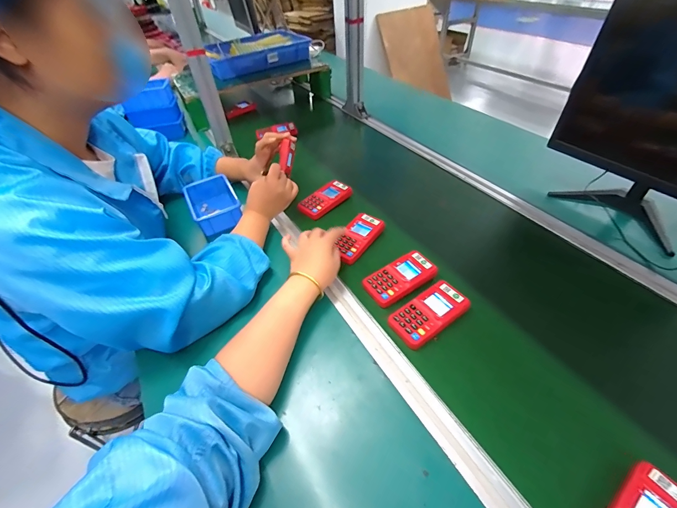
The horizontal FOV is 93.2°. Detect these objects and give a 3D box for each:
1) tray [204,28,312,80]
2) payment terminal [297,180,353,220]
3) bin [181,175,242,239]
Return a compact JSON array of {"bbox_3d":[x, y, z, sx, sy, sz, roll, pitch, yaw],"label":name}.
[{"bbox_3d":[-0.295,-0.702,1.127,0.359,0.078,0.222,-21,49,-18],"label":"tray"},{"bbox_3d":[-0.029,-0.122,0.711,0.062,0.021,0.125,35,56,30],"label":"payment terminal"},{"bbox_3d":[-0.268,-0.104,0.694,0.096,0.050,0.146,-23,50,-20],"label":"bin"}]

